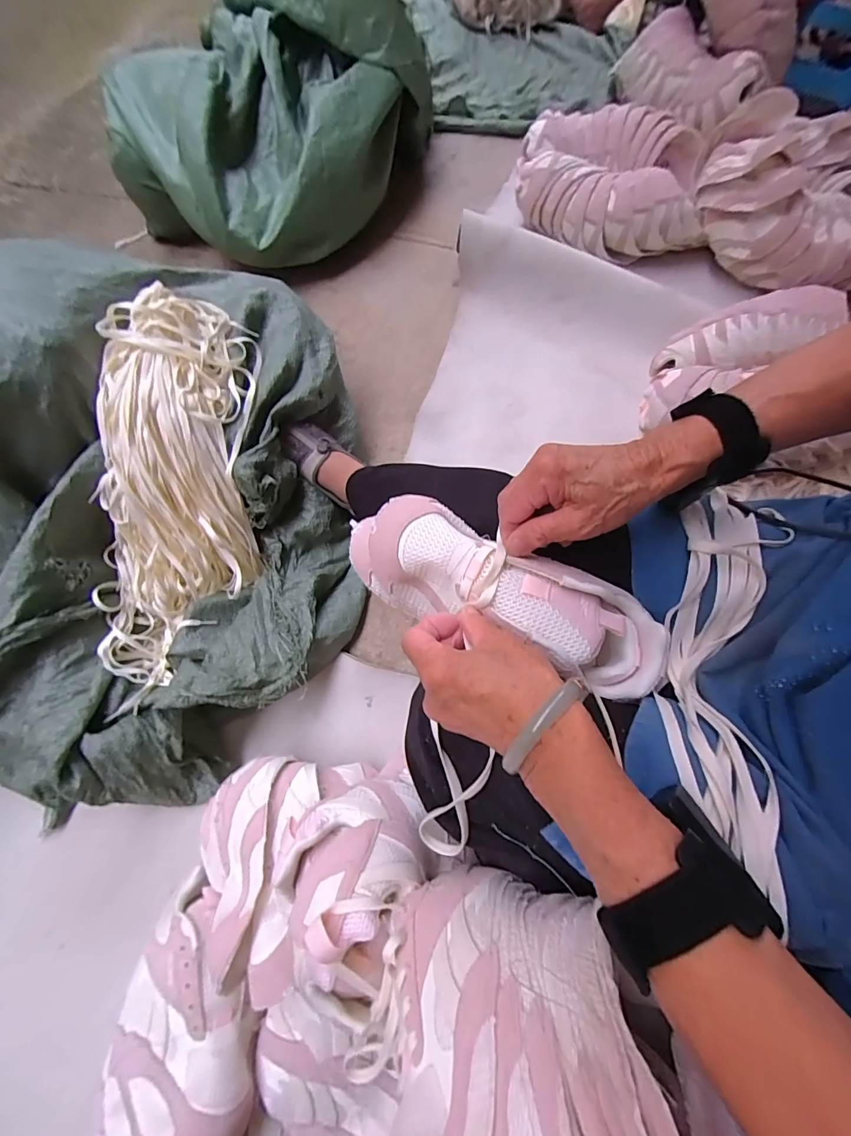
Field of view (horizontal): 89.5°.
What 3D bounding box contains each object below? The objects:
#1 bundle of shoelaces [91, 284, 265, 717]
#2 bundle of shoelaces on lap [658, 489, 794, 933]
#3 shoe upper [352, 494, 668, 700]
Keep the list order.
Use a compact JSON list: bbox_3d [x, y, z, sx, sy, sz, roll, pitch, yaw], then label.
[{"bbox_3d":[-0.343,-0.100,0.600,0.198,0.120,0.545,10,97,3],"label":"bundle of shoelaces"},{"bbox_3d":[0.207,0.061,0.312,0.075,0.063,0.266,18,71,5],"label":"bundle of shoelaces on lap"},{"bbox_3d":[0.058,0.018,0.344,0.261,0.068,0.085,23,72,8],"label":"shoe upper"}]

